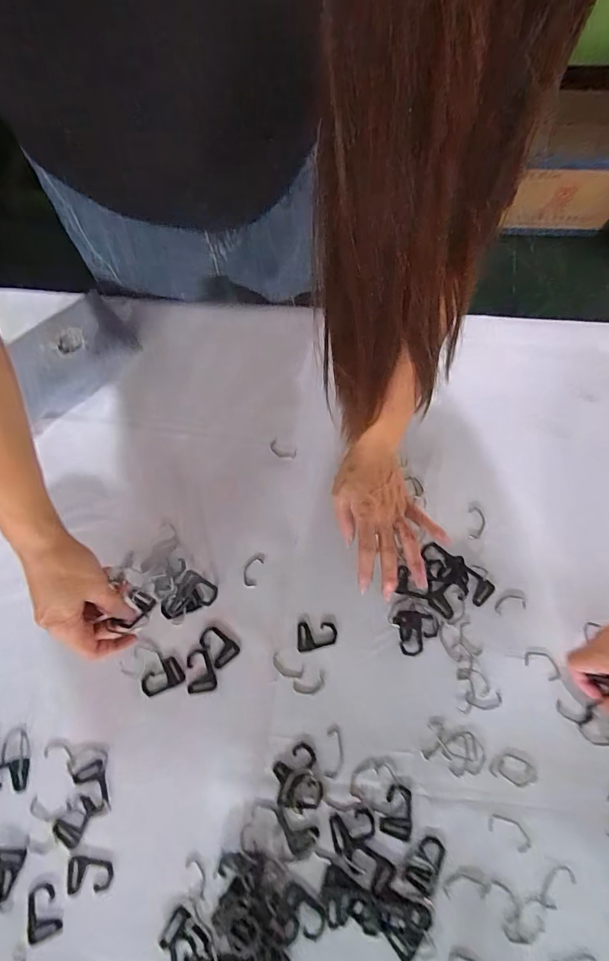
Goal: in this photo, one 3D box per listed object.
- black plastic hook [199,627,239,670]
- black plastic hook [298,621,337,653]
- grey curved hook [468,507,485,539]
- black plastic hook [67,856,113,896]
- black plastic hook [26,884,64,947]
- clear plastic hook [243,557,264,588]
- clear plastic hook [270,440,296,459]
[{"bbox_3d":[-0.091,0.172,0.439,0.029,0.004,0.041,-37,75,-9],"label":"black plastic hook"},{"bbox_3d":[0.013,0.165,0.441,0.041,0.004,0.029,0,73,2],"label":"black plastic hook"},{"bbox_3d":[0.193,0.048,0.468,0.018,0.004,0.037,5,73,3],"label":"grey curved hook"},{"bbox_3d":[-0.199,0.364,0.387,0.041,0.004,0.028,-4,73,0],"label":"black plastic hook"},{"bbox_3d":[-0.237,0.389,0.376,0.029,0.004,0.041,-22,73,-5],"label":"black plastic hook"},{"bbox_3d":[-0.058,0.101,0.460,0.018,0.004,0.034,16,74,7],"label":"clear plastic hook"},{"bbox_3d":[-0.026,-0.035,0.499,0.033,0.004,0.016,24,75,9],"label":"clear plastic hook"}]

